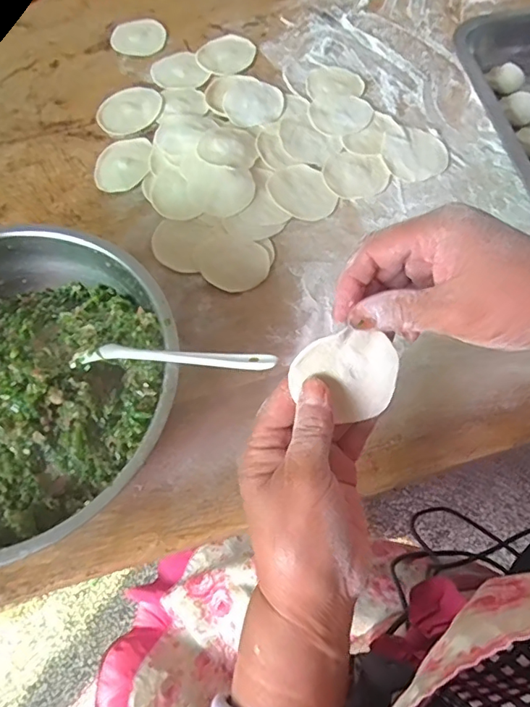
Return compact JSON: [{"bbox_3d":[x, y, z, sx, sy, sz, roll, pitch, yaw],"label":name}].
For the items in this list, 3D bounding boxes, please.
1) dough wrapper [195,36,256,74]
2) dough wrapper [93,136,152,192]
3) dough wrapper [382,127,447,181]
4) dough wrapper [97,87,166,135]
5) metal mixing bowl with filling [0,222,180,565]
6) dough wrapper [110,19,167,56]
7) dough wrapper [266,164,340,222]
[{"bbox_3d":[-0.041,-0.326,0.558,0.065,0.004,0.065,-1,64,2],"label":"dough wrapper"},{"bbox_3d":[-0.137,-0.184,0.493,0.052,0.004,0.068,-1,64,2],"label":"dough wrapper"},{"bbox_3d":[0.141,-0.190,0.486,0.061,0.005,0.062,-1,64,2],"label":"dough wrapper"},{"bbox_3d":[-0.139,-0.252,0.527,0.068,0.004,0.068,-1,64,2],"label":"dough wrapper"},{"bbox_3d":[-0.168,0.027,0.346,0.218,0.088,0.215,-1,64,2],"label":"metal mixing bowl with filling"},{"bbox_3d":[-0.142,-0.357,0.578,0.061,0.009,0.061,-1,64,2],"label":"dough wrapper"},{"bbox_3d":[0.033,-0.147,0.465,0.054,0.006,0.063,-25,65,-9],"label":"dough wrapper"}]

